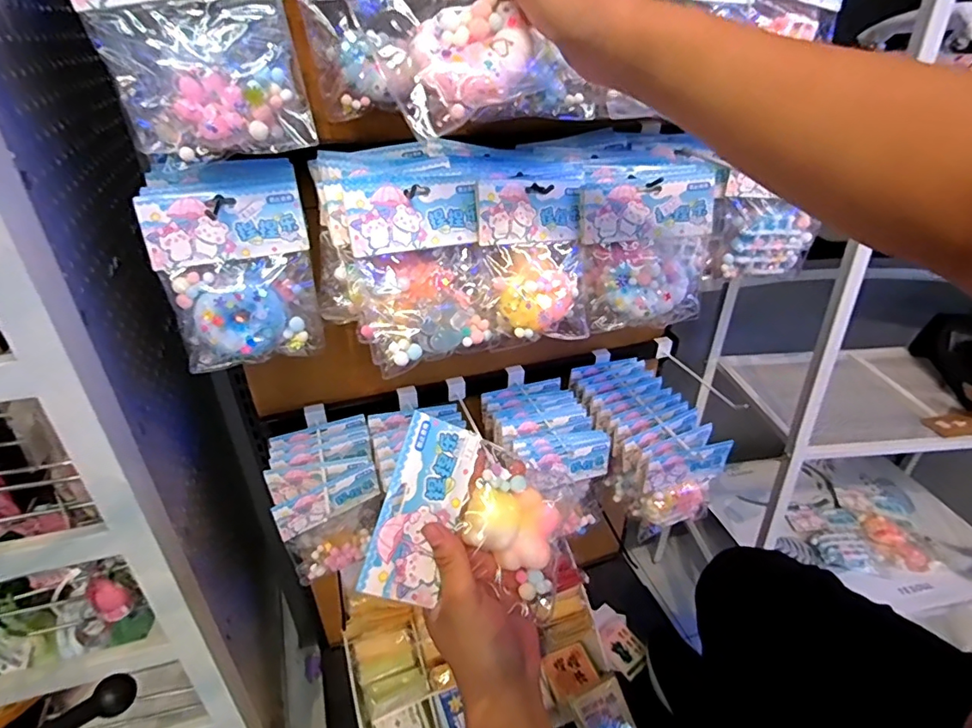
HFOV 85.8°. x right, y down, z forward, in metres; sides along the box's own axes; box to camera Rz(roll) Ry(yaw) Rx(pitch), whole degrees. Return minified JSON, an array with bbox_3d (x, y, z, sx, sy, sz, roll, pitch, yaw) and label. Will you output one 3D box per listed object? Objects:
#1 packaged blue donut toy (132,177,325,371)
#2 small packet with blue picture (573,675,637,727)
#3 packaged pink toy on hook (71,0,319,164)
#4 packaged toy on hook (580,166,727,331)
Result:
[{"bbox_3d":[-0.224,-0.080,0.480,0.125,0.149,0.063,-15,36,-22],"label":"packaged blue donut toy"},{"bbox_3d":[0.204,0.604,0.894,0.092,0.015,0.090,-17,74,-21],"label":"small packet with blue picture"},{"bbox_3d":[-0.202,-0.227,0.360,0.131,0.154,0.025,-11,35,-18],"label":"packaged pink toy on hook"},{"bbox_3d":[0.168,-0.120,0.561,0.134,0.162,0.046,-1,20,3],"label":"packaged toy on hook"}]

